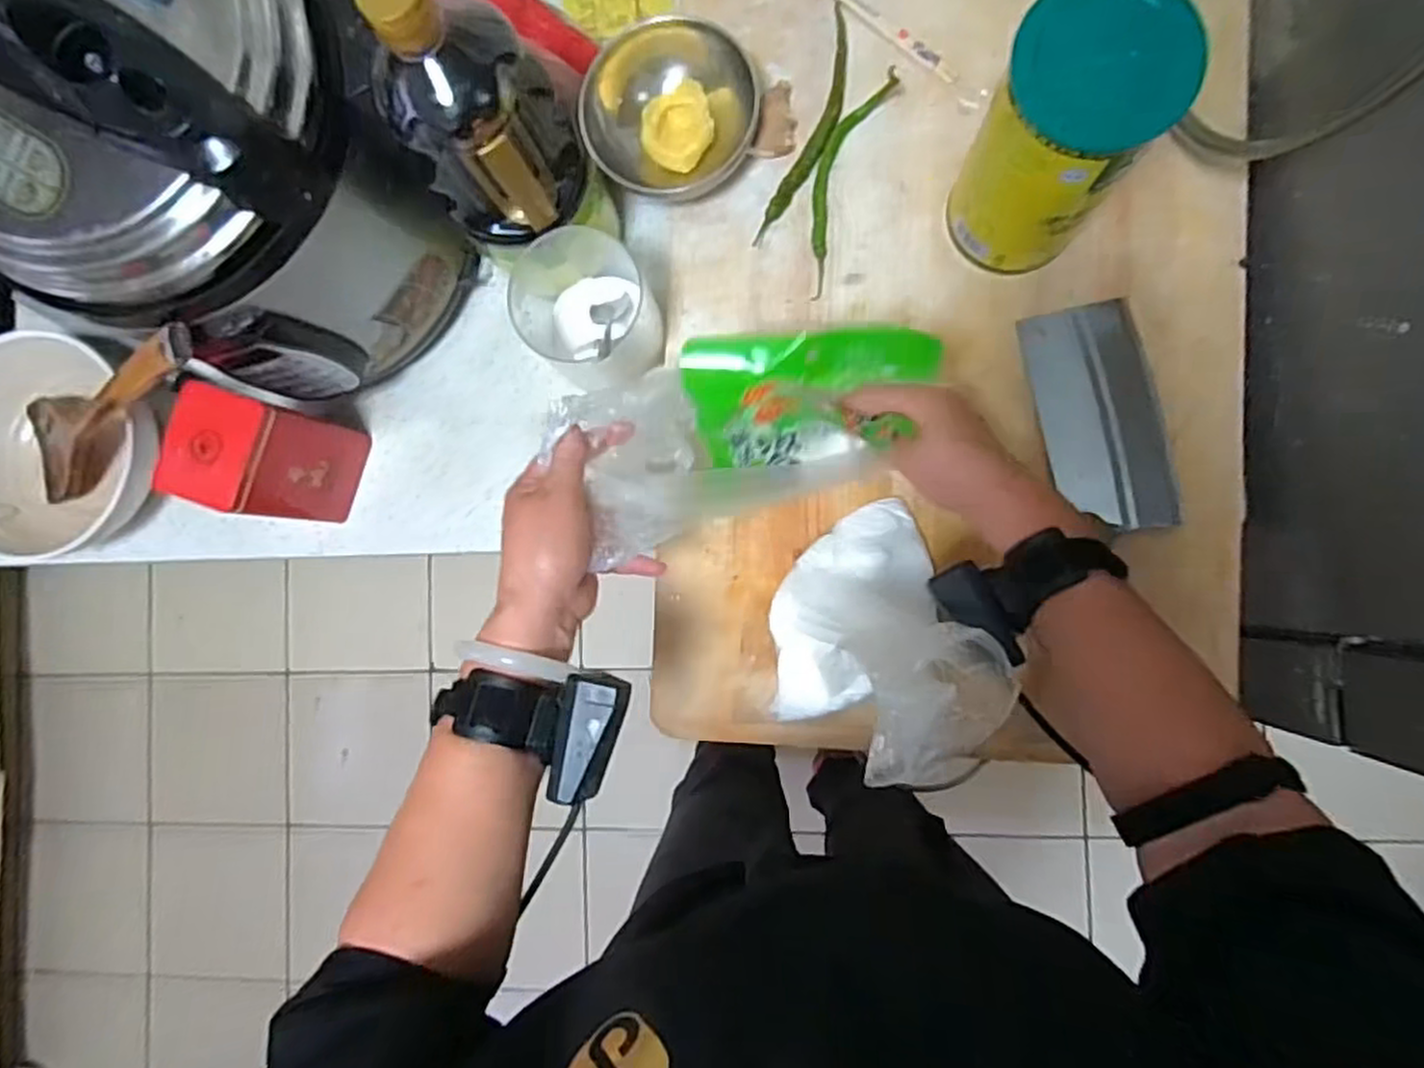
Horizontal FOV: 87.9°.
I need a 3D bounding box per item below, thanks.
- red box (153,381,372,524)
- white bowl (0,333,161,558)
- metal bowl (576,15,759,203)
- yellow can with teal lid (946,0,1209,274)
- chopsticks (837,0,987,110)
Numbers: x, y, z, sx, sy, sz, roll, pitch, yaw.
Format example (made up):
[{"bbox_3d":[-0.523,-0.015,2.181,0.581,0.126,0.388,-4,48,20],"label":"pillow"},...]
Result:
[{"bbox_3d":[-0.355,-0.061,0.599,0.065,0.144,0.084,20,90,6],"label":"red box"},{"bbox_3d":[-0.580,-0.073,0.652,0.192,0.060,0.184,0,88,6],"label":"white bowl"},{"bbox_3d":[-0.032,-0.331,0.589,0.135,0.061,0.119,-23,86,4],"label":"metal bowl"},{"bbox_3d":[0.227,-0.258,0.497,0.097,0.187,0.092,0,88,6],"label":"yellow can with teal lid"},{"bbox_3d":[0.131,-0.415,0.602,0.222,0.006,0.019,40,92,6],"label":"chopsticks"}]

